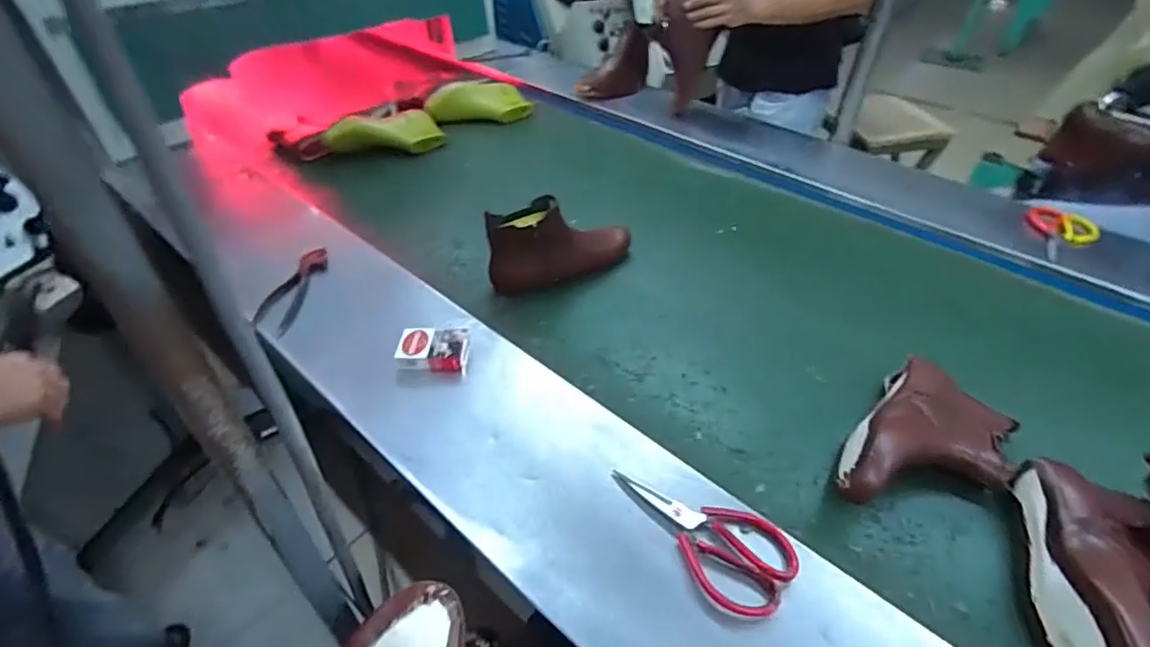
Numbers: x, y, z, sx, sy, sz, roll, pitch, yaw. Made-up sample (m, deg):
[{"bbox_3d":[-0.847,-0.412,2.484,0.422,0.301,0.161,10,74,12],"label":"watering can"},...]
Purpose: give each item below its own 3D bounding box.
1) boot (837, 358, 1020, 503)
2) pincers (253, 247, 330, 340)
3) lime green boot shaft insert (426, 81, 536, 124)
[{"bbox_3d":[0.421,0.149,0.659,0.159,0.076,0.258,32,50,28],"label":"boot"},{"bbox_3d":[-0.431,-0.058,0.867,0.042,0.019,0.200,5,42,2],"label":"pincers"},{"bbox_3d":[-0.235,-0.554,1.412,0.269,0.098,0.086,-13,45,-16],"label":"lime green boot shaft insert"}]

